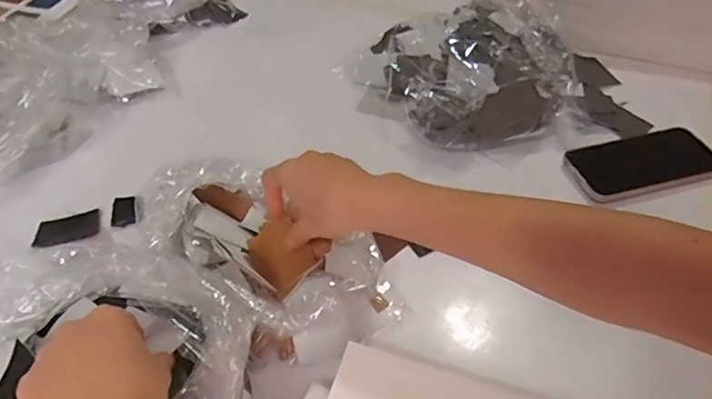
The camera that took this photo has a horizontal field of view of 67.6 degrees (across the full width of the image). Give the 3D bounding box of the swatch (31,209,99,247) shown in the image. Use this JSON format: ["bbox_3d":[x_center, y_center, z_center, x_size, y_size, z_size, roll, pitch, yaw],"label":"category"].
[{"bbox_3d":[-0.300,0.031,0.554,0.061,0.009,0.039,-16,49,-13],"label":"swatch"}]

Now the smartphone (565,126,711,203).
[{"bbox_3d":[0.310,-0.040,0.577,0.156,0.014,0.082,-12,48,-10],"label":"smartphone"}]

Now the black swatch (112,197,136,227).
[{"bbox_3d":[-0.251,0.013,0.574,0.023,0.004,0.040,-7,53,-16],"label":"black swatch"}]

